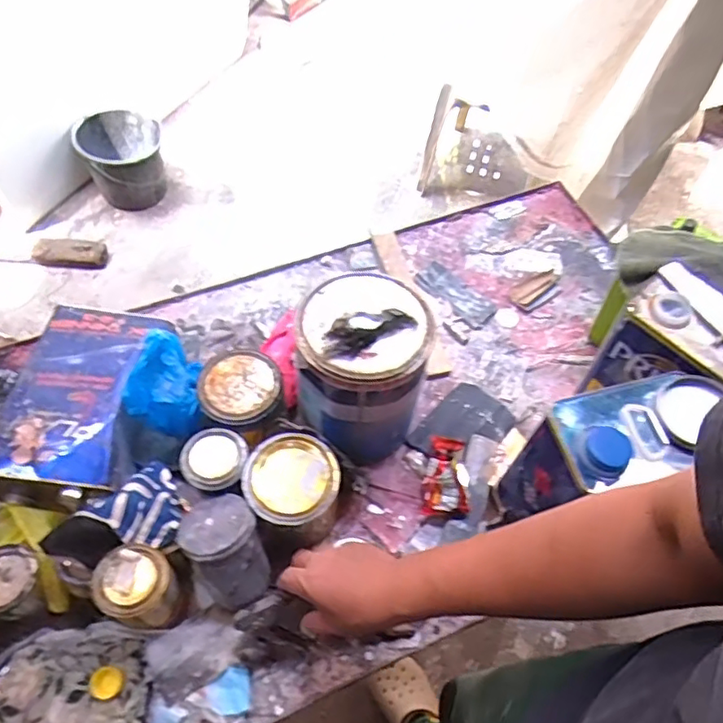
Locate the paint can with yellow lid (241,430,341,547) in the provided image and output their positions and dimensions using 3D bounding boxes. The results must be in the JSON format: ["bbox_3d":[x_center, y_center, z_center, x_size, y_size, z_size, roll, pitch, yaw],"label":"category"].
[{"bbox_3d":[-0.083,0.161,0.716,0.105,0.136,0.106,2,60,-3],"label":"paint can with yellow lid"}]

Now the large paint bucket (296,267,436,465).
[{"bbox_3d":[-0.003,0.021,0.764,0.150,0.231,0.151,2,60,-3],"label":"large paint bucket"}]

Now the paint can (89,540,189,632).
[{"bbox_3d":[-0.238,0.248,0.640,0.078,0.102,0.070,23,61,9],"label":"paint can"}]

